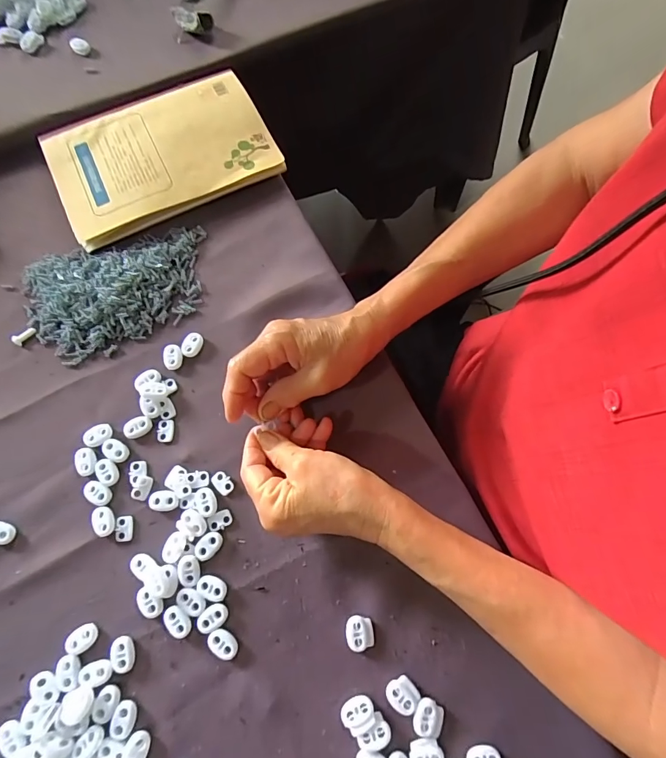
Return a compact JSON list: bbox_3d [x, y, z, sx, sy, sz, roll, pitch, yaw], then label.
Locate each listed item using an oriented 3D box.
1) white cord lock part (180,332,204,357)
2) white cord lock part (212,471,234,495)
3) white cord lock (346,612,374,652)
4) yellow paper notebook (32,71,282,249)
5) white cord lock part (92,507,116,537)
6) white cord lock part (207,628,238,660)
[{"bbox_3d":[-0.123,-0.030,0.363,0.016,0.005,0.023,24,76,7],"label":"white cord lock part"},{"bbox_3d":[-0.087,0.082,0.329,0.012,0.004,0.019,-34,76,-8],"label":"white cord lock part"},{"bbox_3d":[0.019,0.181,0.297,0.020,0.004,0.023,-3,74,0],"label":"white cord lock"},{"bbox_3d":[-0.169,-0.226,0.407,0.204,0.008,0.145,-26,75,-6],"label":"yellow paper notebook"},{"bbox_3d":[-0.178,0.110,0.320,0.016,0.004,0.022,-26,75,-7],"label":"white cord lock part"},{"bbox_3d":[-0.079,0.189,0.296,0.023,0.005,0.015,34,77,10],"label":"white cord lock part"}]

